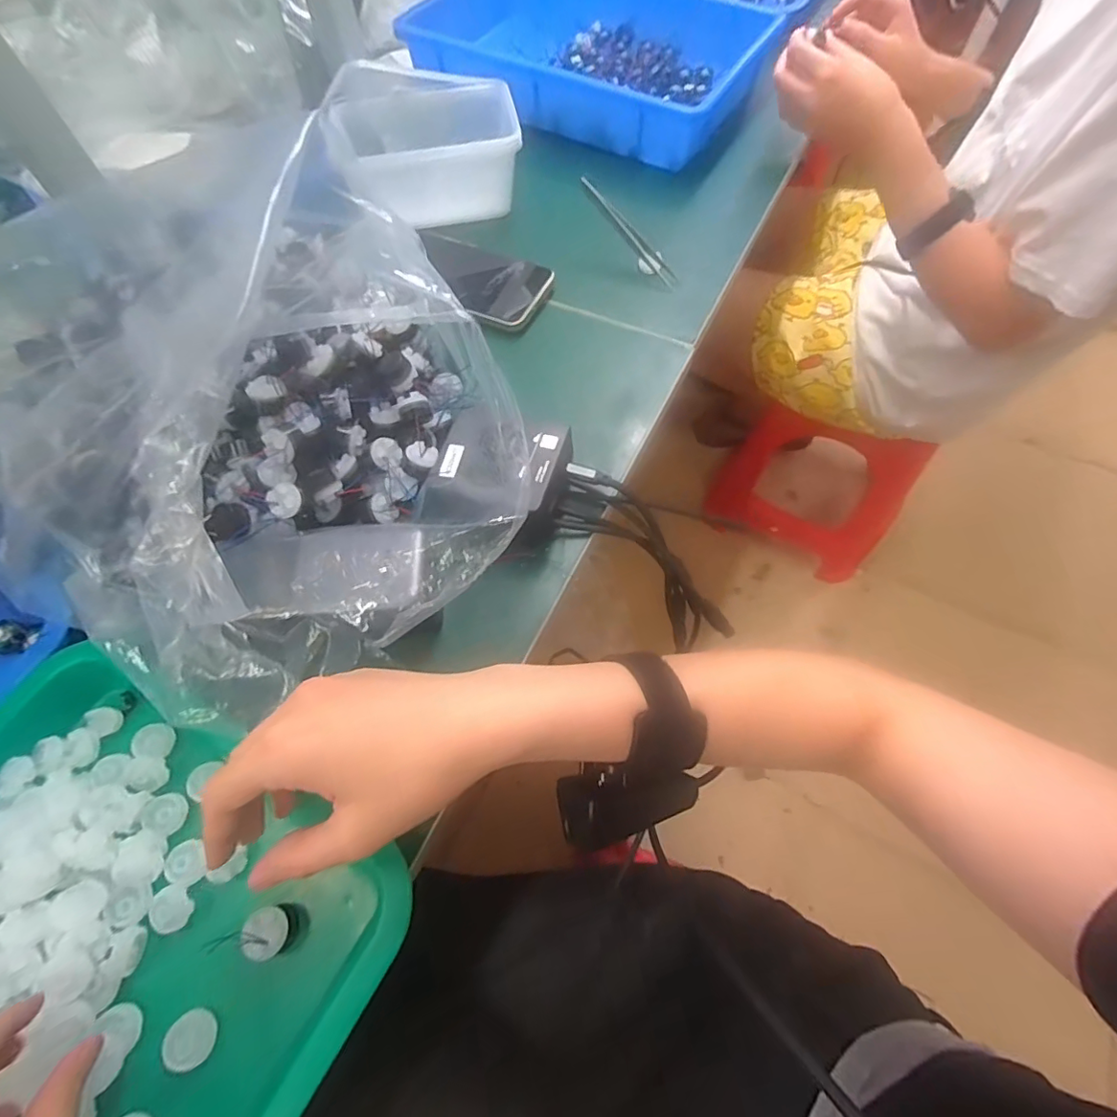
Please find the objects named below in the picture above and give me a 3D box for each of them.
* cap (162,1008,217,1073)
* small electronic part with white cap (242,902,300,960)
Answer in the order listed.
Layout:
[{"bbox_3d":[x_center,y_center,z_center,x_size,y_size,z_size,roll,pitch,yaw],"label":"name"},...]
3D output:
[{"bbox_3d":[-0.169,0.221,0.248,0.021,0.004,0.021,10,63,-20],"label":"cap"},{"bbox_3d":[-0.139,0.180,0.262,0.022,0.014,0.021,-1,63,1],"label":"small electronic part with white cap"}]

